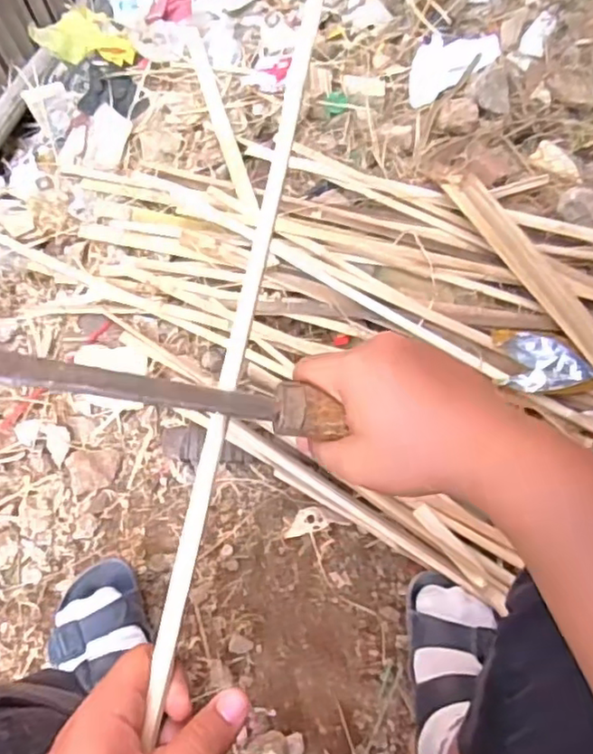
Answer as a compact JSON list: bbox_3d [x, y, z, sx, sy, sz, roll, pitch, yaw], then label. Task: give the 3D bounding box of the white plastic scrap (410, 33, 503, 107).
[{"bbox_3d":[0.254,-0.541,1.067,0.177,0.031,0.095,-34,65,-13],"label":"white plastic scrap"}]

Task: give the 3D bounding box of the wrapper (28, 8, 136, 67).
[{"bbox_3d":[-0.377,-0.622,1.142,0.190,0.024,0.115,23,66,15],"label":"wrapper"}]

